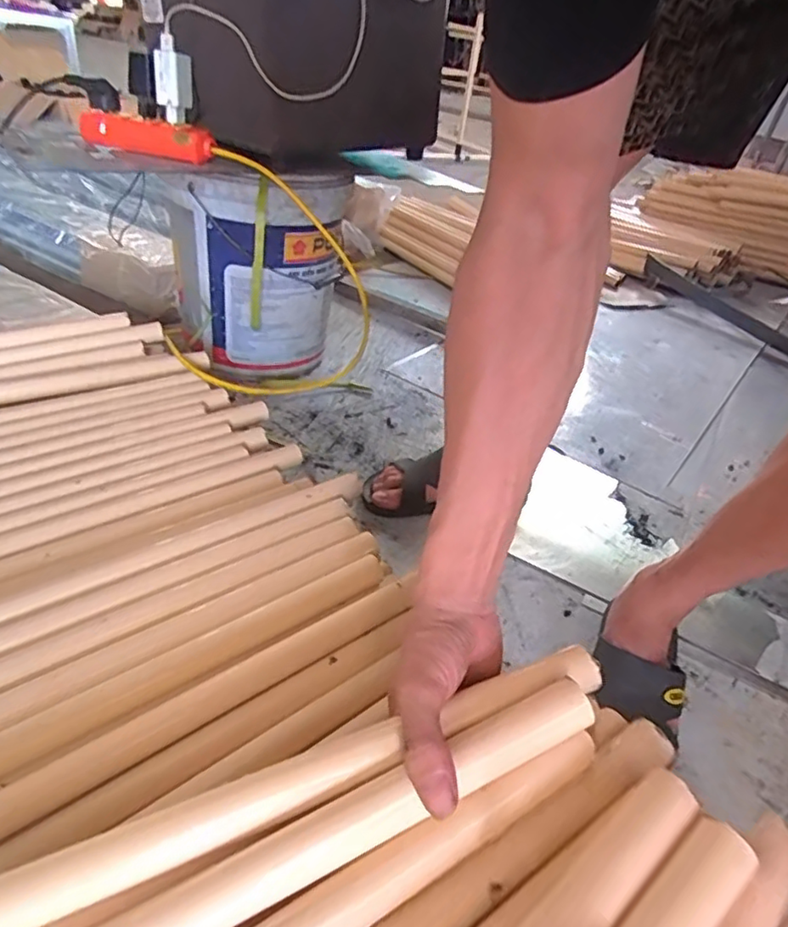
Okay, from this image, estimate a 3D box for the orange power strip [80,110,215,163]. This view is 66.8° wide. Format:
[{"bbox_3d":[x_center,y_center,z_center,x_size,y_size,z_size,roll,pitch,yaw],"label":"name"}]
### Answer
[{"bbox_3d":[-0.307,-0.412,0.748,0.158,0.036,0.057,15,37,7],"label":"orange power strip"}]

